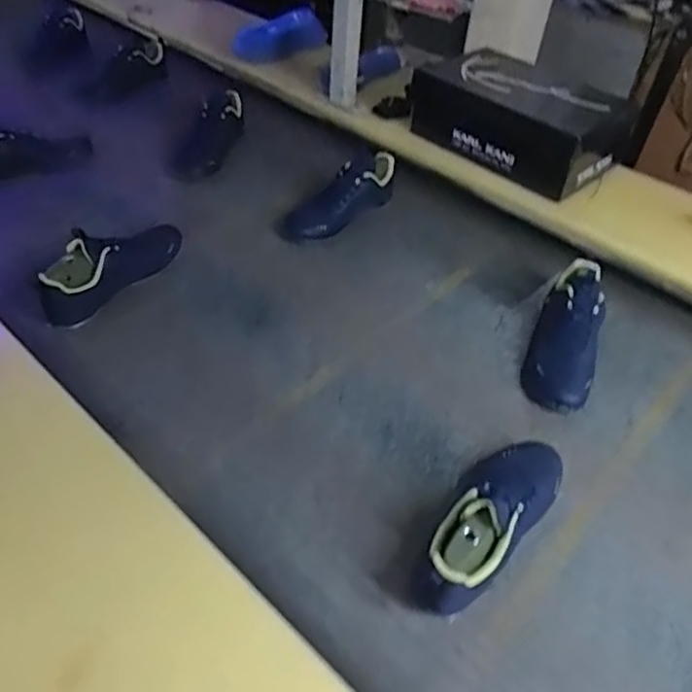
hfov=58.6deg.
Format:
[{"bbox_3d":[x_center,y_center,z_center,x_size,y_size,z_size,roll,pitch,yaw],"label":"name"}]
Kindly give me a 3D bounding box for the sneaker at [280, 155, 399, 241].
[{"bbox_3d":[-0.003,-0.263,1.058,0.084,0.080,0.242,34,51,26],"label":"sneaker"}]

